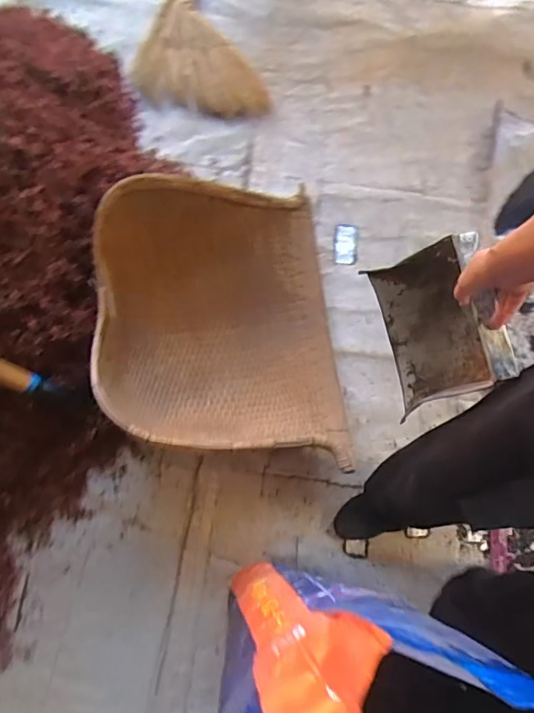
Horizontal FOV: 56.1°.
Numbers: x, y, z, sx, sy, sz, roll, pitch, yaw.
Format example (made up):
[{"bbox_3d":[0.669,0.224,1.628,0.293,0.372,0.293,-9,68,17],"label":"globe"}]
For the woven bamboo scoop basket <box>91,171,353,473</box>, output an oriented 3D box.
[{"bbox_3d":[-0.102,-0.111,1.158,0.543,0.187,0.687,-6,70,-3],"label":"woven bamboo scoop basket"}]

